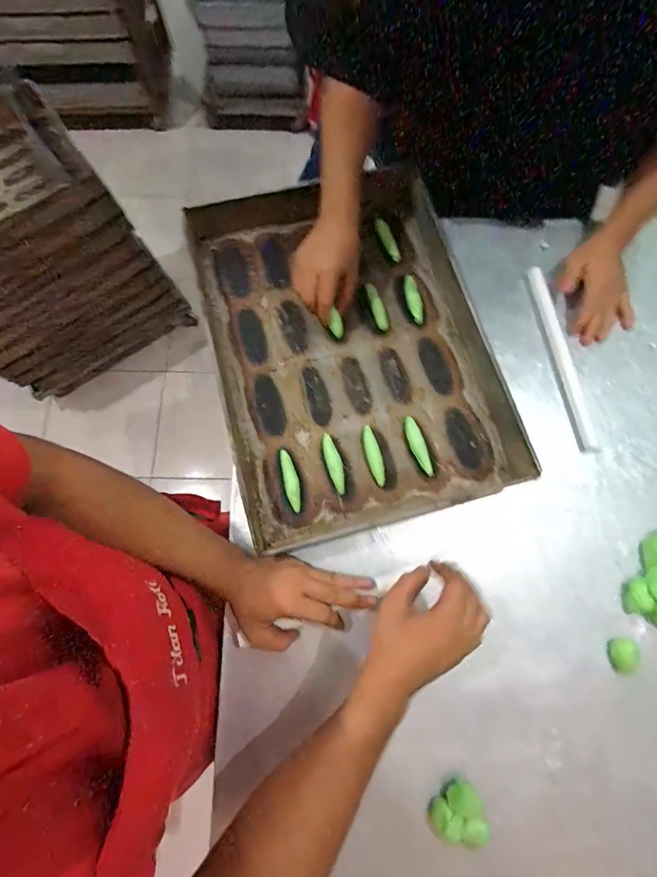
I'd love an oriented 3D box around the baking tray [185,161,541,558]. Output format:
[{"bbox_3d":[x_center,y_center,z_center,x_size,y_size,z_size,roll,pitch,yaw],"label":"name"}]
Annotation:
[{"bbox_3d":[0.026,-0.146,0.587,0.385,0.071,0.539,-16,77,-5],"label":"baking tray"}]

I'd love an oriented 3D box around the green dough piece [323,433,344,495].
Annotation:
[{"bbox_3d":[0.008,0.034,0.548,0.021,0.011,0.081,-16,77,-5],"label":"green dough piece"}]

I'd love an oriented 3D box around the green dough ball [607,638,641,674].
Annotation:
[{"bbox_3d":[0.359,0.264,0.489,0.027,0.021,0.038,4,76,0],"label":"green dough ball"}]

